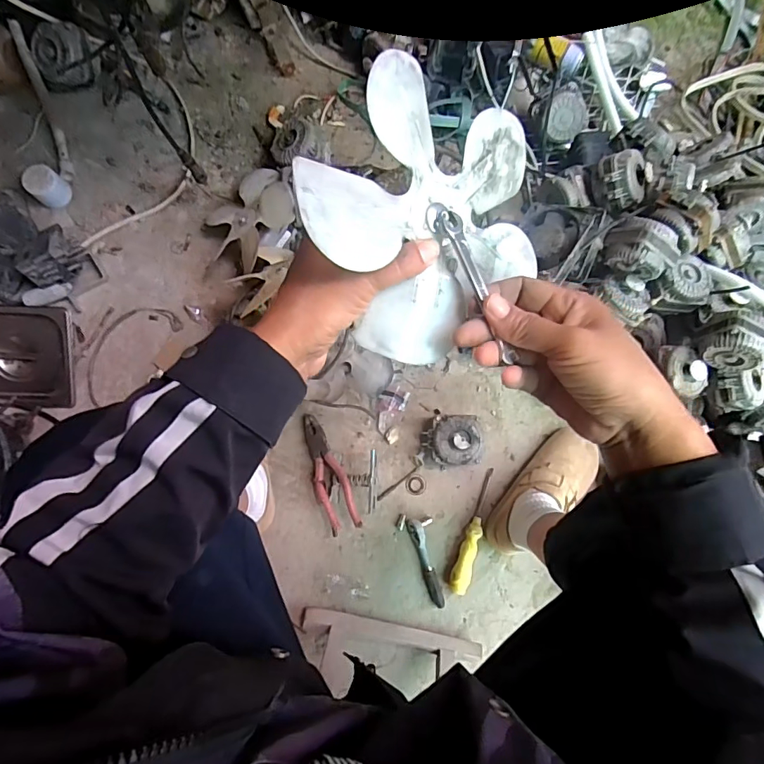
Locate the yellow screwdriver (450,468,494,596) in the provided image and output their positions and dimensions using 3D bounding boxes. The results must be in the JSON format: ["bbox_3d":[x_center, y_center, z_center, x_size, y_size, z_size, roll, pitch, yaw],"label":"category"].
[{"bbox_3d":[0.158,0.250,0.785,0.030,0.024,0.207,22,82,-3],"label":"yellow screwdriver"}]

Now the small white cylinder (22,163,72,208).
[{"bbox_3d":[-0.540,-0.315,0.756,0.052,0.042,0.052,1,83,-5],"label":"small white cylinder"}]

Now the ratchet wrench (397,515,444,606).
[{"bbox_3d":[0.075,0.292,0.774,0.054,0.023,0.155,-18,86,-7],"label":"ratchet wrench"}]

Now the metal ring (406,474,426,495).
[{"bbox_3d":[0.058,0.175,0.796,0.035,0.004,0.035,1,83,-5],"label":"metal ring"}]

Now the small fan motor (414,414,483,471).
[{"bbox_3d":[0.111,0.098,0.774,0.096,0.070,0.091,2,83,-5],"label":"small fan motor"}]

